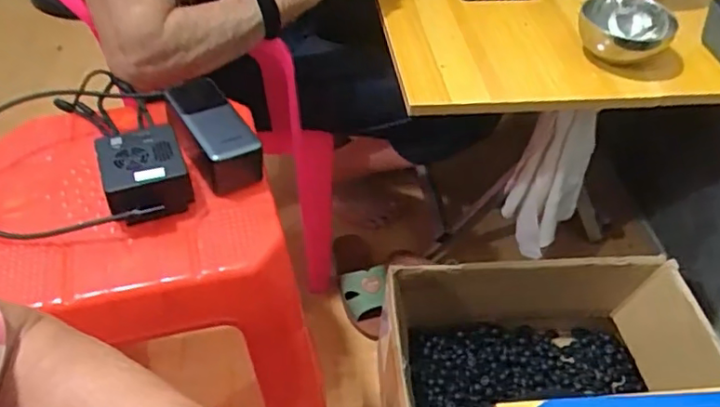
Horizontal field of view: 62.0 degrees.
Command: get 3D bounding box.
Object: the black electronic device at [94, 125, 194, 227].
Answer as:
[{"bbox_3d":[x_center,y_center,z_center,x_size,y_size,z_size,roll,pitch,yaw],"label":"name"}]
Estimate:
[{"bbox_3d":[-0.199,-0.024,0.558,0.071,0.052,0.089,-16,50,-18],"label":"black electronic device"}]

